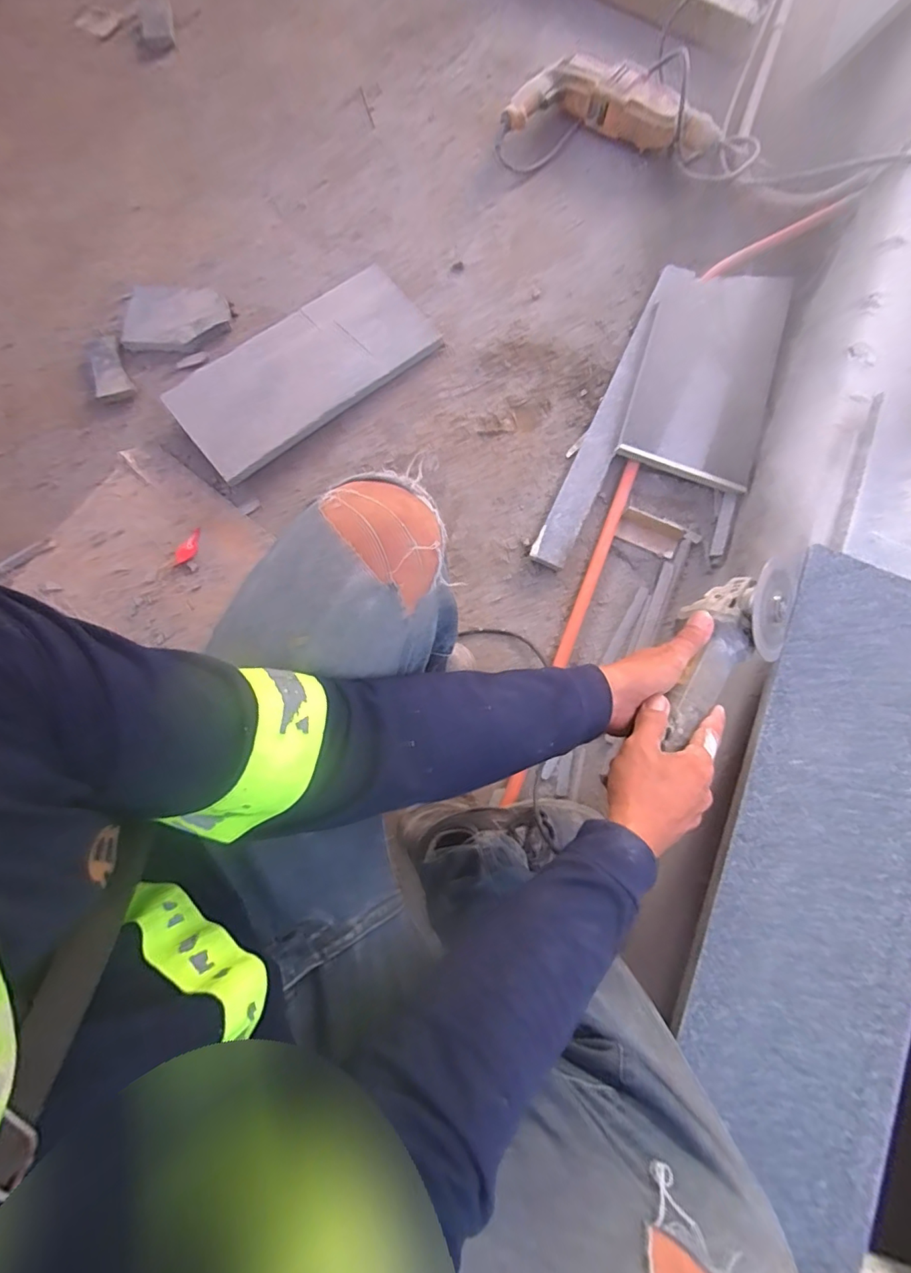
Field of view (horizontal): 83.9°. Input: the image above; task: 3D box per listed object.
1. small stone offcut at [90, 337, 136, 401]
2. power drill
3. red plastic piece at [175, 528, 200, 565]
[{"bbox_3d":[-0.601,-0.459,0.876,0.061,0.026,0.107,-23,80,-4],"label":"small stone offcut"},{"bbox_3d":[0.292,-0.993,0.955,0.400,0.073,0.144,3,79,1],"label":"power drill"},{"bbox_3d":[-0.431,-0.145,0.824,0.029,0.006,0.064,37,82,7],"label":"red plastic piece"}]

